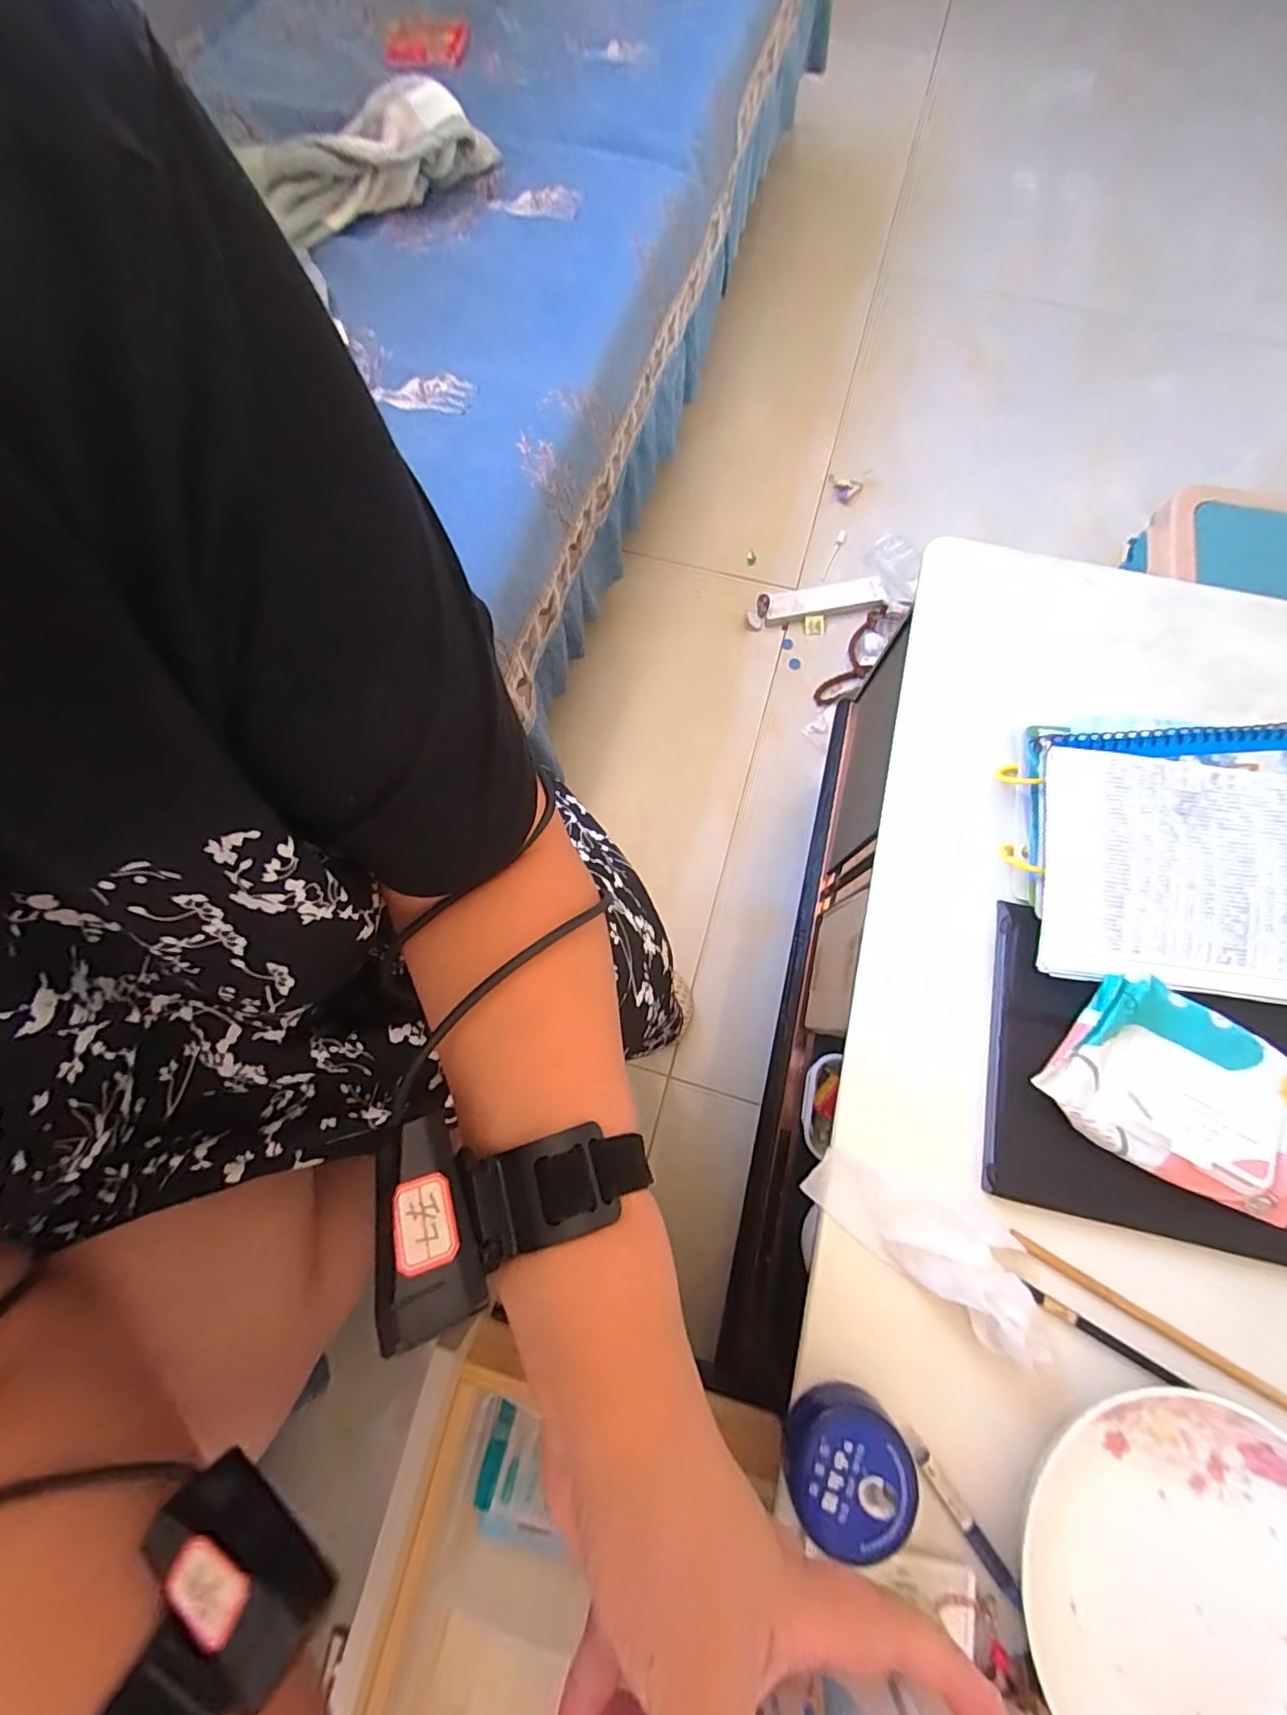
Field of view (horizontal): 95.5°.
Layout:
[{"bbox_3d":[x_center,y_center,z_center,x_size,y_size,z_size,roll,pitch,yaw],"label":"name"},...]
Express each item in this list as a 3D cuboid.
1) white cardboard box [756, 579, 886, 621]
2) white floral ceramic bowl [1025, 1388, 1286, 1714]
[{"bbox_3d":[0.289,-0.421,0.958,0.203,0.026,0.056,-9,74,-2],"label":"white cardboard box"},{"bbox_3d":[0.285,0.384,0.297,0.178,0.026,0.161,-27,75,-7],"label":"white floral ceramic bowl"}]

